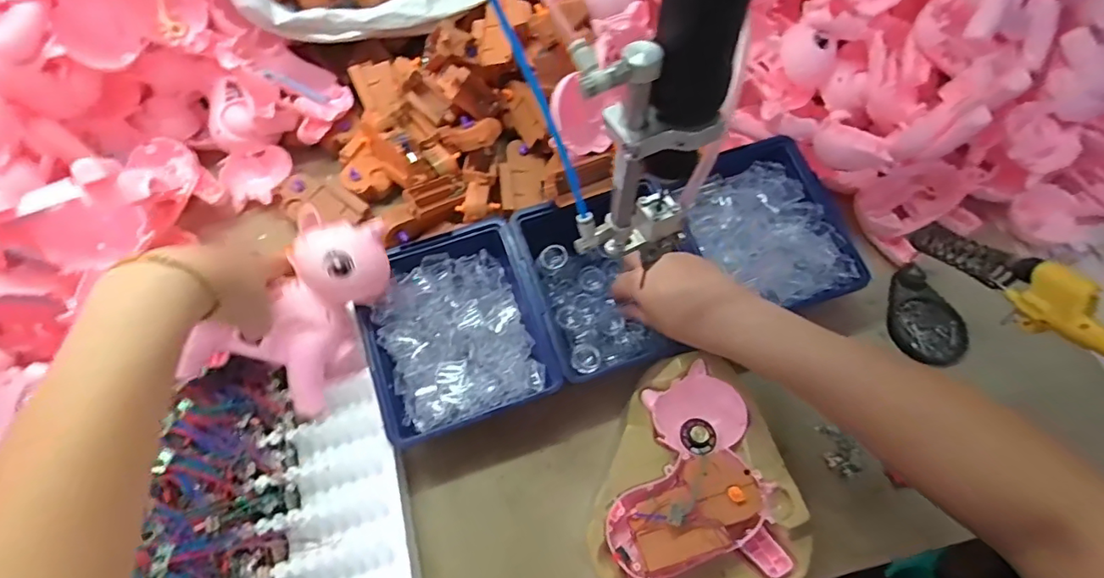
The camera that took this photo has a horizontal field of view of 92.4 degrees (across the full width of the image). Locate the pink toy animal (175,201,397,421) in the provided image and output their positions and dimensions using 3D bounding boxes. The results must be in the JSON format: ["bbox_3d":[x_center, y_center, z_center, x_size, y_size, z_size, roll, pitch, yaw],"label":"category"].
[{"bbox_3d":[-0.182,0.013,0.412,0.080,0.095,0.139,38,69,18],"label":"pink toy animal"}]

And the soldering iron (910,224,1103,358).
[{"bbox_3d":[0.361,0.015,0.372,0.026,0.047,0.269,-11,35,-6],"label":"soldering iron"}]

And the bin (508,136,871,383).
[{"bbox_3d":[0.122,-0.031,0.492,0.288,0.067,0.164,-16,64,-8],"label":"bin"}]

